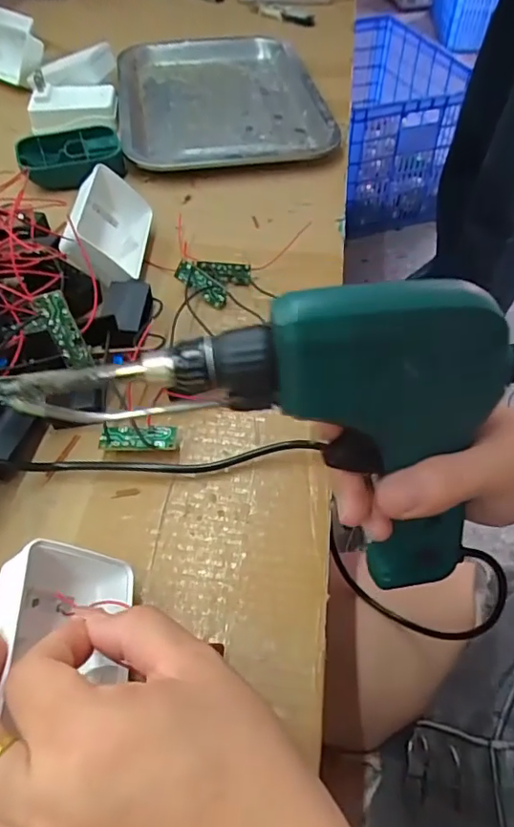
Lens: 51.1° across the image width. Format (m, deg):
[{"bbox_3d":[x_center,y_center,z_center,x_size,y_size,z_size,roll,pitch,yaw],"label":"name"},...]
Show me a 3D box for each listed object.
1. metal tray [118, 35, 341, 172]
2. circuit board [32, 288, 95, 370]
[{"bbox_3d":[-0.041,-0.346,0.587,0.210,0.016,0.302,-7,52,-6],"label":"metal tray"},{"bbox_3d":[-0.107,-0.046,0.301,0.015,0.046,0.004,-17,29,4],"label":"circuit board"}]

